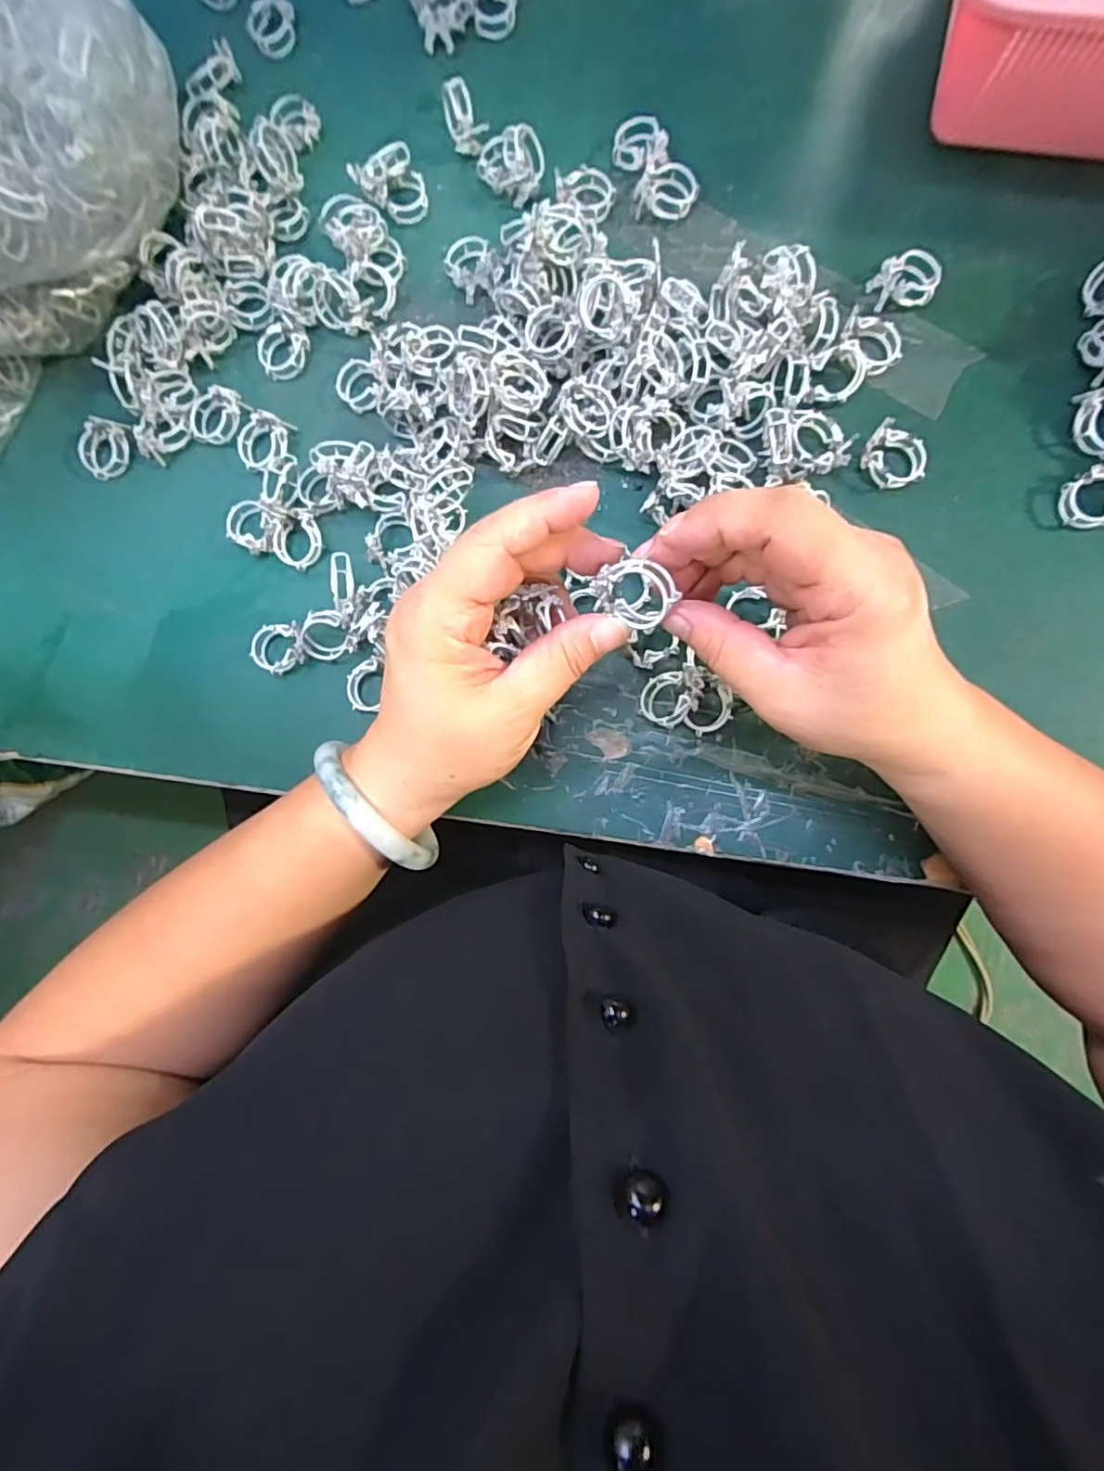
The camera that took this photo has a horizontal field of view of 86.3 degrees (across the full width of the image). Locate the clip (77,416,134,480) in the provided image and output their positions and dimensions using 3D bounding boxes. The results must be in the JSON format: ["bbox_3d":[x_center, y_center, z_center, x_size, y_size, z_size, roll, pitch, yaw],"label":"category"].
[{"bbox_3d":[-0.254,-0.163,0.335,0.024,0.016,0.033,31,88,7],"label":"clip"}]

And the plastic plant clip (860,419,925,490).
[{"bbox_3d":[0.172,-0.138,0.294,0.032,0.015,0.026,41,89,8],"label":"plastic plant clip"}]

